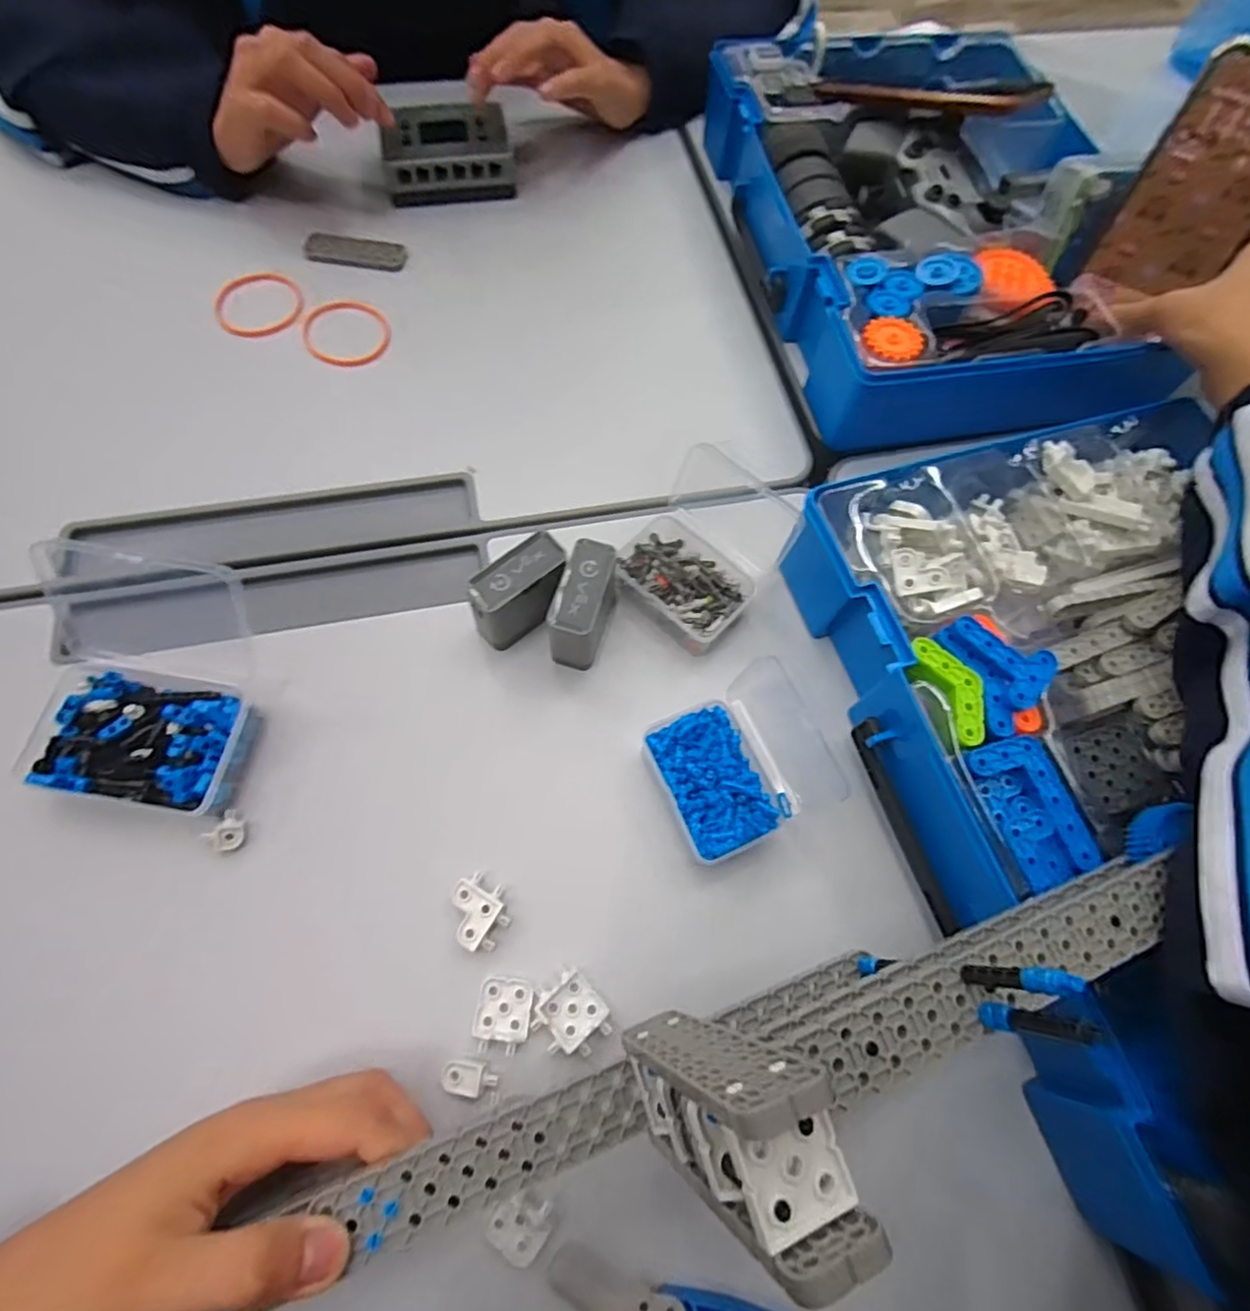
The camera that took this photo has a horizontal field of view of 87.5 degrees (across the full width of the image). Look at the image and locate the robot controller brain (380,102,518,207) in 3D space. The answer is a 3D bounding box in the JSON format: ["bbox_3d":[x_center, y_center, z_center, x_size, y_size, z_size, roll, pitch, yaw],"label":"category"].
[{"bbox_3d":[-0.141,-0.403,0.525,0.102,0.039,0.075,-7,68,-5],"label":"robot controller brain"}]

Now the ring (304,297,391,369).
[{"bbox_3d":[-0.198,-0.228,0.462,0.061,0.004,0.058,2,71,-7],"label":"ring"}]

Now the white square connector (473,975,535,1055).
[{"bbox_3d":[-0.056,0.166,0.302,0.025,0.004,0.030,7,68,1],"label":"white square connector"}]

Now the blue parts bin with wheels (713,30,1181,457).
[{"bbox_3d":[0.223,-0.324,0.487,0.260,0.079,0.375,-7,68,-5],"label":"blue parts bin with wheels"}]

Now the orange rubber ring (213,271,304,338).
[{"bbox_3d":[-0.261,-0.252,0.468,0.058,0.006,0.063,1,68,-2],"label":"orange rubber ring"}]

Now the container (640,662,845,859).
[{"bbox_3d":[0.062,0.053,0.341,0.095,0.026,0.079,-23,71,-11],"label":"container"}]

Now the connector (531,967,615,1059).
[{"bbox_3d":[-0.025,0.166,0.301,0.030,0.006,0.033,-41,75,-17],"label":"connector"}]

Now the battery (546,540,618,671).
[{"bbox_3d":[-0.022,-0.025,0.360,0.029,0.051,0.057,9,68,2],"label":"battery"}]

